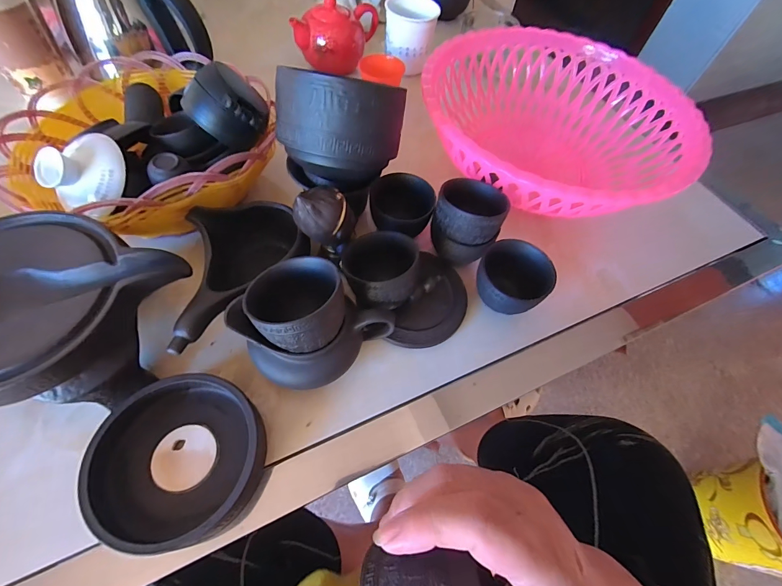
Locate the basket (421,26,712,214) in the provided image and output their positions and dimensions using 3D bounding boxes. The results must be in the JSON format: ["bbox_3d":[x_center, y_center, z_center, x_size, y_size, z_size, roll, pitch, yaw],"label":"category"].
[{"bbox_3d":[0.165,-0.166,0.363,0.246,0.081,0.250,3,59,-4],"label":"basket"}]

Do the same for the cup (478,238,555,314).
[{"bbox_3d":[0.095,-0.007,0.289,0.058,0.043,0.060,3,59,-4],"label":"cup"}]

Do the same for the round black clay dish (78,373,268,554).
[{"bbox_3d":[-0.129,0.099,0.217,0.095,0.026,0.092,3,59,-4],"label":"round black clay dish"}]

